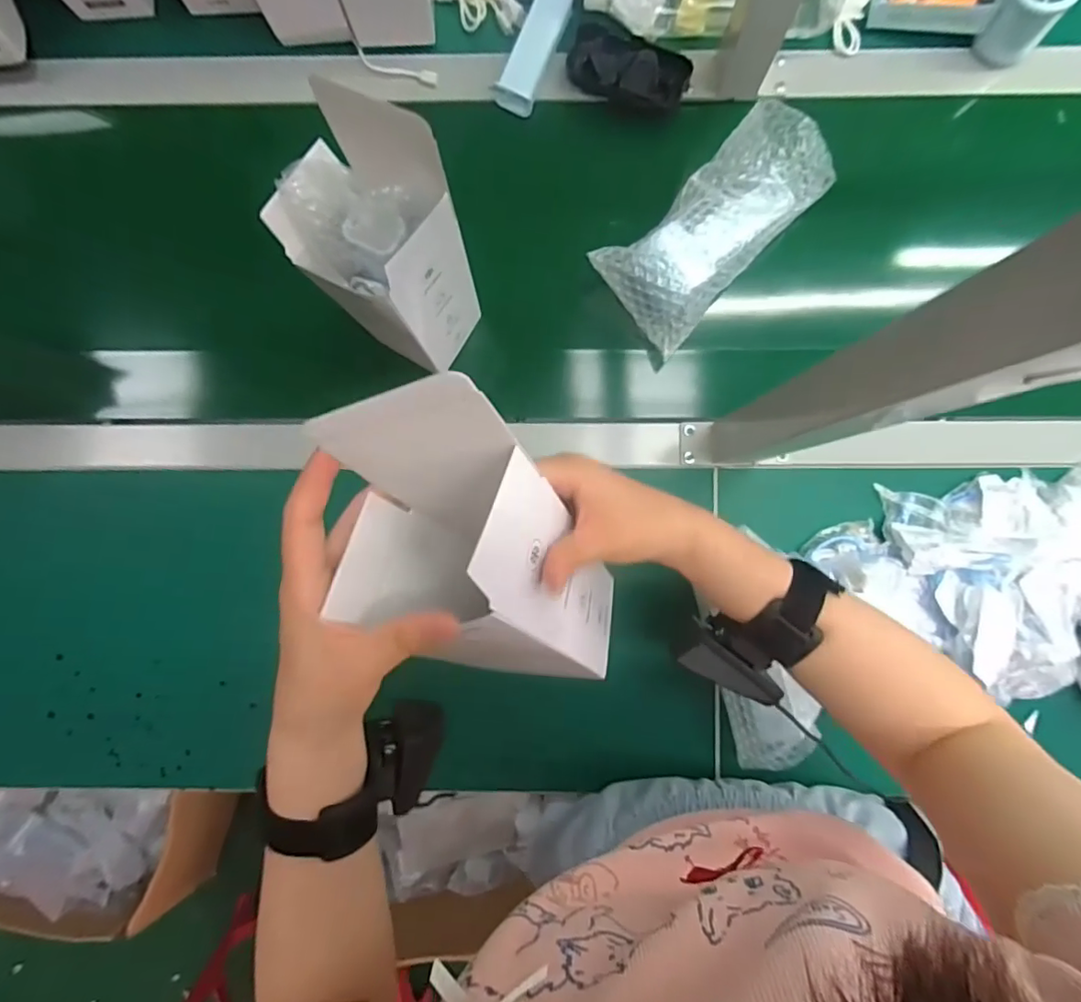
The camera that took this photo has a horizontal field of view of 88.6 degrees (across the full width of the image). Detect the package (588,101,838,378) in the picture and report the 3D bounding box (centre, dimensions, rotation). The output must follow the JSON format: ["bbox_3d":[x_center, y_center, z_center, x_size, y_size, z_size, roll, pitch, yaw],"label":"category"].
[{"bbox_3d":[0.147,-0.233,0.476,0.095,0.047,0.204,45,91,2],"label":"package"}]

